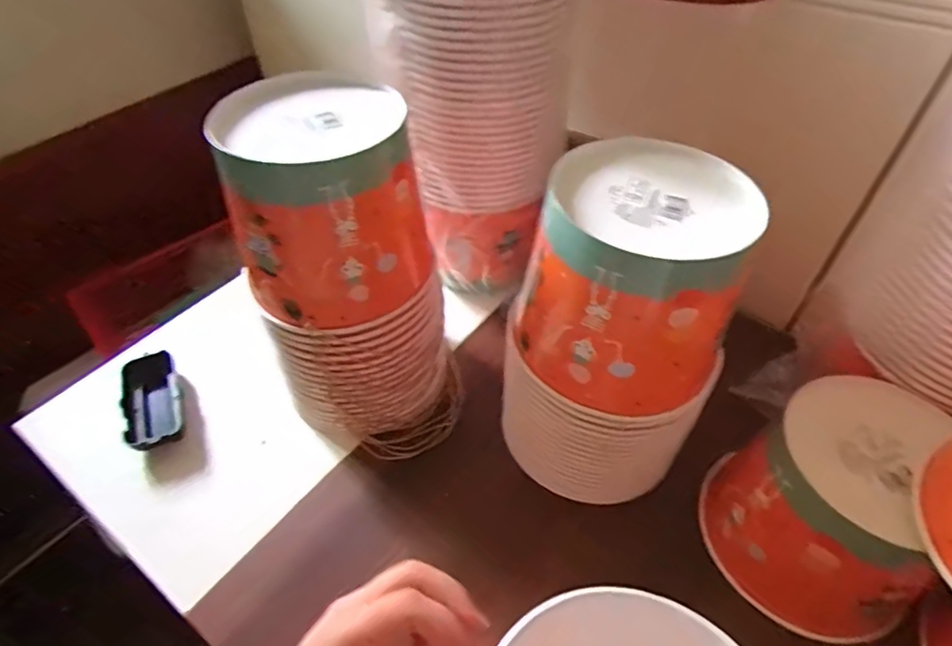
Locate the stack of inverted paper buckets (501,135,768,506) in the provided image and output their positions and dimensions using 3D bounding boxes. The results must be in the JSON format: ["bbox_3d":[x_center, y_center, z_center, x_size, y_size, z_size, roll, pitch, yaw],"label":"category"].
[{"bbox_3d":[0.105,0.014,0.436,0.149,0.257,0.138,16,50,15],"label":"stack of inverted paper buckets"}]

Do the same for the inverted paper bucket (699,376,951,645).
[{"bbox_3d":[0.259,0.134,0.422,0.128,0.133,0.134,-1,48,1],"label":"inverted paper bucket"}]

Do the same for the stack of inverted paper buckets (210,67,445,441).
[{"bbox_3d":[-0.109,-0.040,0.469,0.140,0.270,0.143,-11,49,-8],"label":"stack of inverted paper buckets"}]

